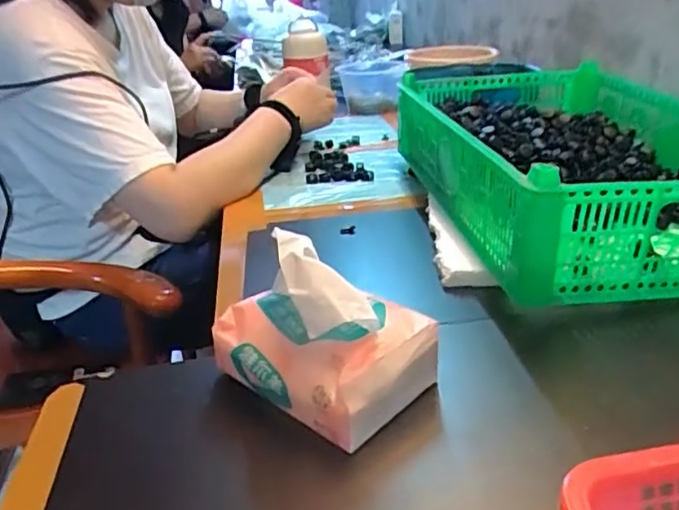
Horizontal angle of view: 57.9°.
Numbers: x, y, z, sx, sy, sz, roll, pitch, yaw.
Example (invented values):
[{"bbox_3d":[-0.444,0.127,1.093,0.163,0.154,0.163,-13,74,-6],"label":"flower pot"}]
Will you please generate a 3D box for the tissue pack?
[{"bbox_3d":[-0.015,0.048,0.417,0.132,0.101,0.095,17,34,39],"label":"tissue pack"}]

